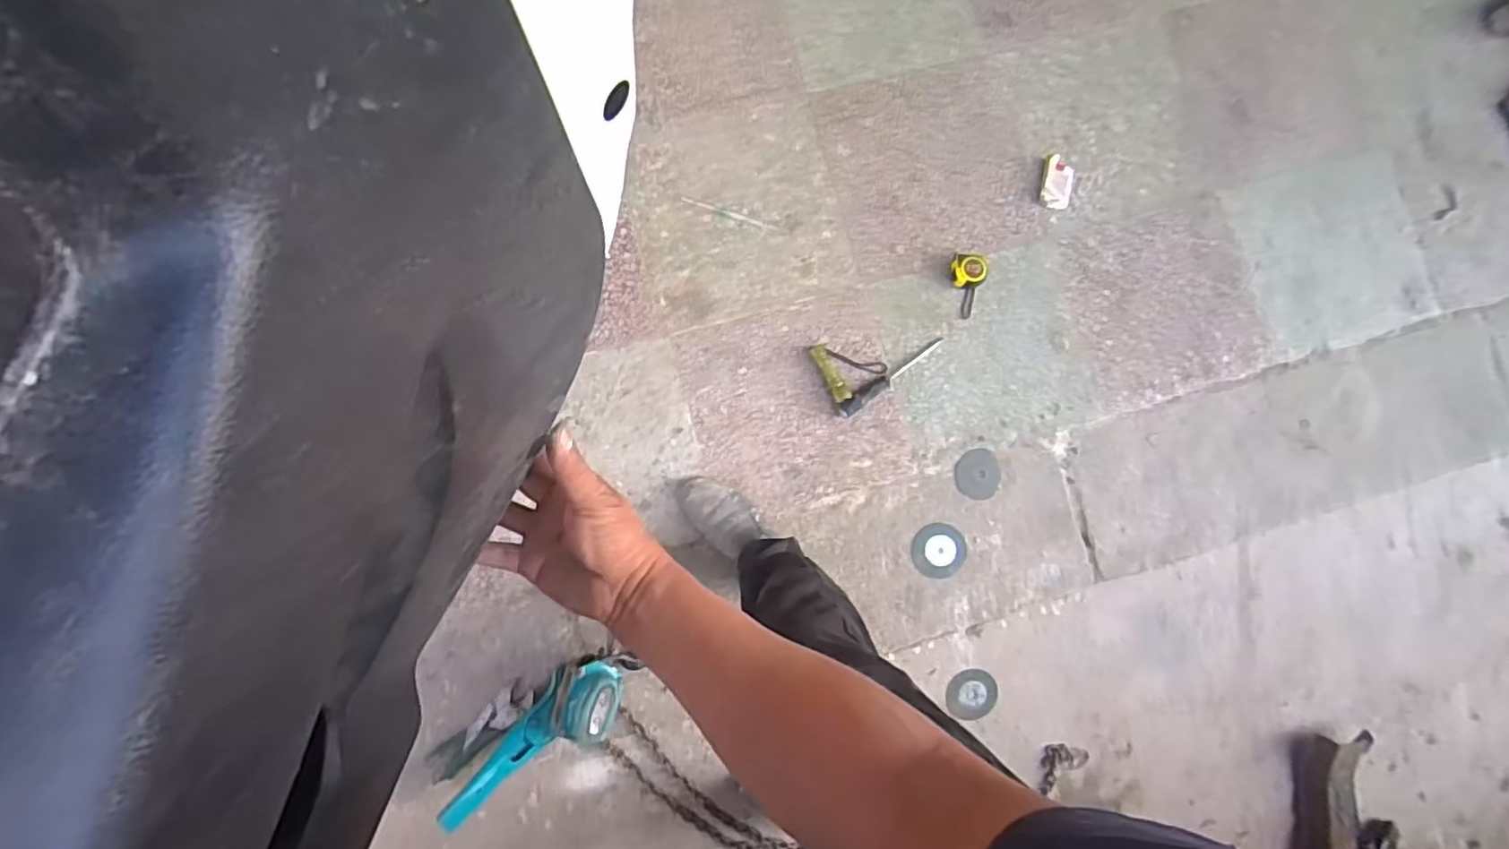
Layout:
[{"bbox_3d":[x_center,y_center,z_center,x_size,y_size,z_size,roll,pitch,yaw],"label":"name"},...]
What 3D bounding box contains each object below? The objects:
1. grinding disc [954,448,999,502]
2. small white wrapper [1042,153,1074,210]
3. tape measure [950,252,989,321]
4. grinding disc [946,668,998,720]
[{"bbox_3d":[0.438,0.097,1.269,0.091,0.007,0.097,0,86,-6],"label":"grinding disc"},{"bbox_3d":[0.616,-0.491,1.310,0.057,0.020,0.108,6,85,-6],"label":"small white wrapper"},{"bbox_3d":[0.412,-0.276,1.259,0.071,0.042,0.120,17,84,-5],"label":"tape measure"},{"bbox_3d":[0.424,0.529,1.265,0.090,0.014,0.105,33,95,-2],"label":"grinding disc"}]

